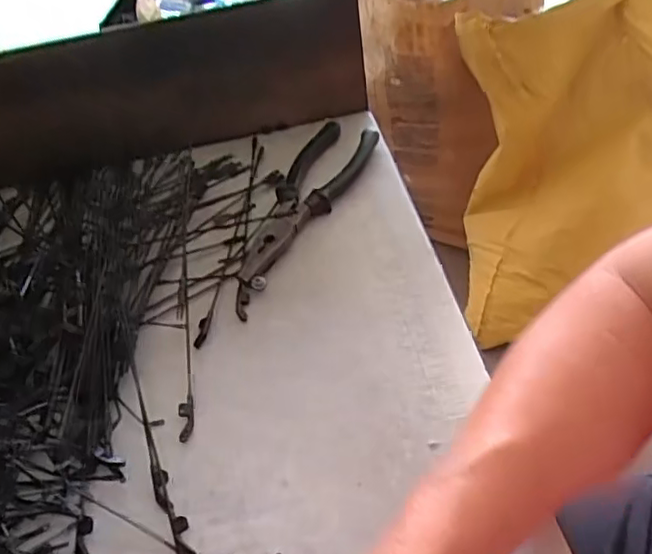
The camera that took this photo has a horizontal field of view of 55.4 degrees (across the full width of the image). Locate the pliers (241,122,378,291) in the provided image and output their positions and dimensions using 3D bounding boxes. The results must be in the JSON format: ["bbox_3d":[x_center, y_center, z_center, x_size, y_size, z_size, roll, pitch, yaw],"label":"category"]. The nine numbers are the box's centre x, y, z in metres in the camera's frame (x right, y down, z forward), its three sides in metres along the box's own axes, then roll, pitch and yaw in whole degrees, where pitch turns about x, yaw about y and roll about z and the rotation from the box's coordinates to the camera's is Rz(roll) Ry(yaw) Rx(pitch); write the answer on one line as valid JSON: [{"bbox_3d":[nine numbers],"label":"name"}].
[{"bbox_3d":[-0.021,-0.063,0.478,0.056,0.029,0.179,18,51,23],"label":"pliers"}]

